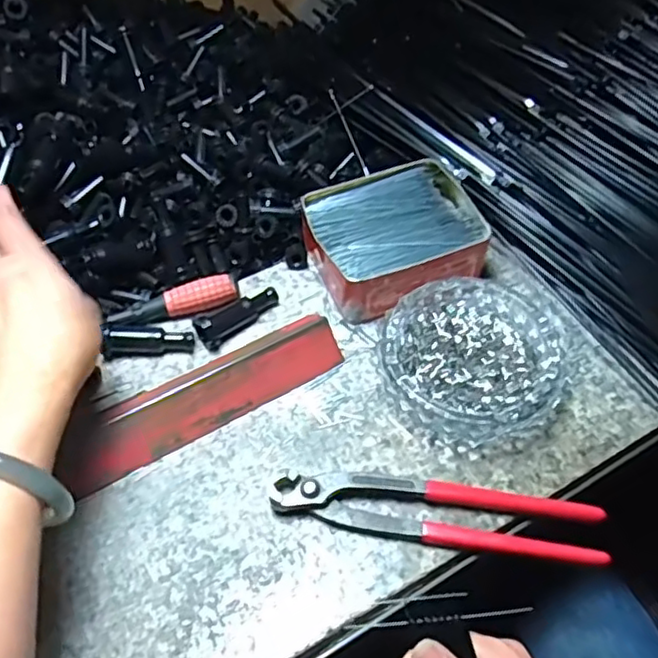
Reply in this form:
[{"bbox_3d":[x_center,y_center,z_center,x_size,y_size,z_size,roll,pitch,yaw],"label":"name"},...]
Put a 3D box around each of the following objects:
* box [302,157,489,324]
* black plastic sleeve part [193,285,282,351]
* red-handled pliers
[{"bbox_3d":[0.049,-0.069,0.495,0.129,0.046,0.109,-20,57,-14],"label":"box"},{"bbox_3d":[-0.067,-0.013,0.469,0.067,0.021,0.019,-36,62,-23],"label":"black plastic sleeve part"},{"bbox_3d":[0.064,0.110,0.383,0.190,0.017,0.041,8,54,5],"label":"red-handled pliers"}]

